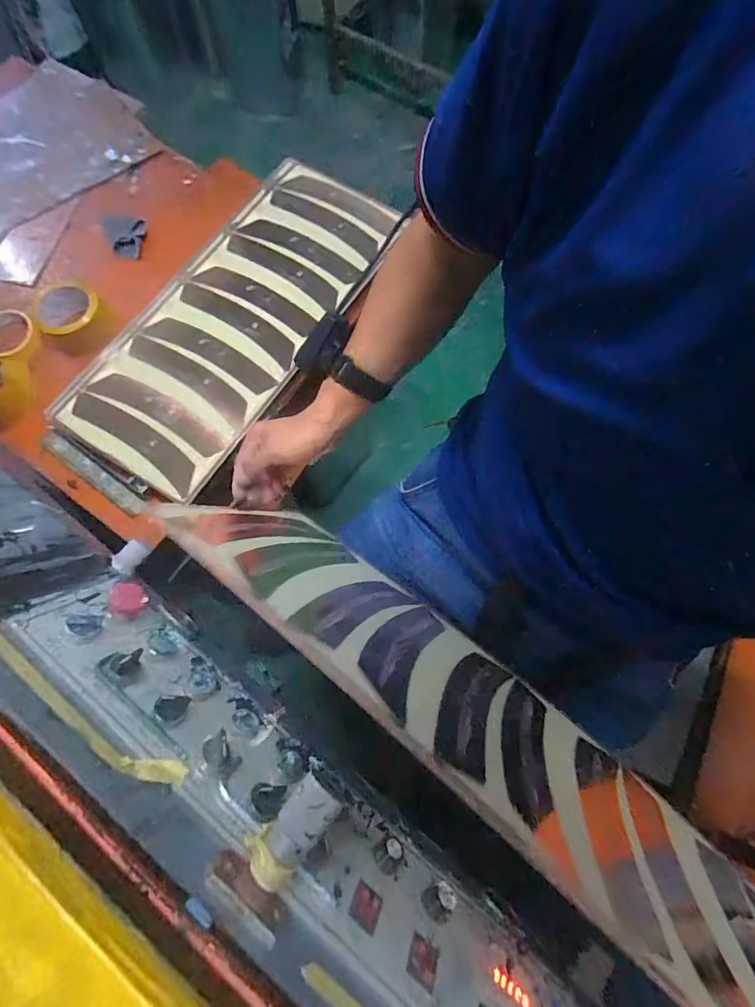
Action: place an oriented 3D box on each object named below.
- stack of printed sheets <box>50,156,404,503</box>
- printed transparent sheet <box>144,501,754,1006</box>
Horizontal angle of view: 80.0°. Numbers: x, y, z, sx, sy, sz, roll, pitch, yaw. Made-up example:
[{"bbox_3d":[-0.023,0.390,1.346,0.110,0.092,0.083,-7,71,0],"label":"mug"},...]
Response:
[{"bbox_3d":[-0.223,-0.314,0.722,0.261,0.020,0.616,30,76,11],"label":"stack of printed sheets"},{"bbox_3d":[0.088,0.194,0.378,0.599,0.271,0.076,36,98,16],"label":"printed transparent sheet"}]

